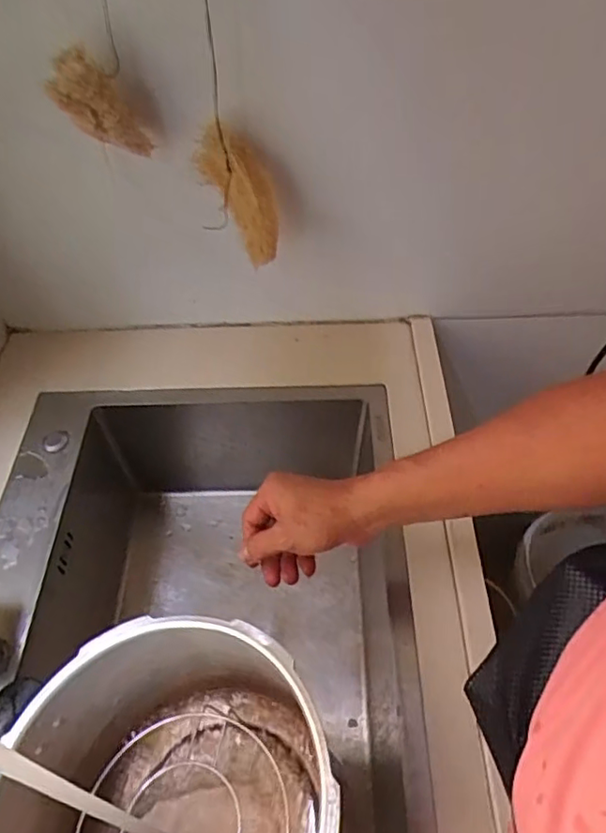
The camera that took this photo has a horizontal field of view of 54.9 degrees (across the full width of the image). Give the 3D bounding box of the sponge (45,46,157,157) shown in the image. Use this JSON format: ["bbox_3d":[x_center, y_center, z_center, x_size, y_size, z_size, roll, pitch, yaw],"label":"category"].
[{"bbox_3d":[-0.181,-0.281,0.527,0.053,0.096,0.042,-9,65,27],"label":"sponge"}]

